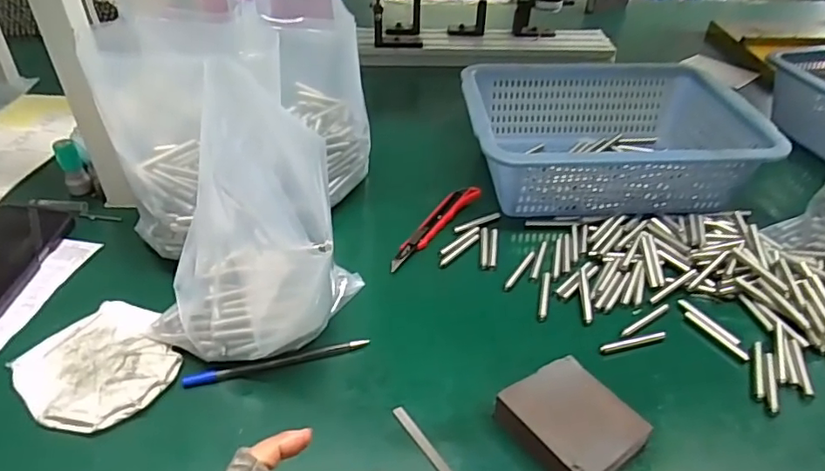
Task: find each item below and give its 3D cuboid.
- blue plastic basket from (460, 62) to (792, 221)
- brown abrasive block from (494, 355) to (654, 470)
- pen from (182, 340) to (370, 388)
[{"bbox_3d":[0.214,-0.112,0.652,0.303,0.095,0.239,0,38,-2],"label":"blue plastic basket"},{"bbox_3d":[0.108,0.128,0.384,0.069,0.030,0.080,-22,44,-27],"label":"brown abrasive block"},{"bbox_3d":[-0.104,0.098,0.438,0.139,0.006,0.009,-11,40,-15],"label":"pen"}]

